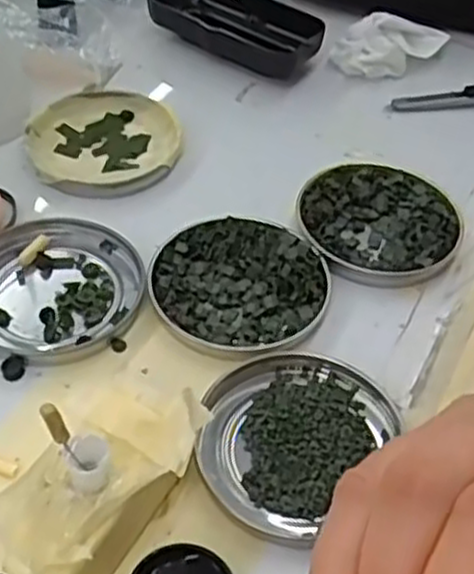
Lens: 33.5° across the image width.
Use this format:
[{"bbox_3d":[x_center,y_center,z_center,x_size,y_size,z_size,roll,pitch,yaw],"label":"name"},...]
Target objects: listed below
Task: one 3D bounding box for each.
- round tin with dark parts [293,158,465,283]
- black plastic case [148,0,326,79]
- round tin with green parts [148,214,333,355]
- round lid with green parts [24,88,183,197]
[{"bbox_3d":[0.069,-0.032,0.385,0.076,0.011,0.076,2,47,-2],"label":"round tin with dark parts"},{"bbox_3d":[-0.004,-0.162,0.490,0.110,0.024,0.055,33,54,24],"label":"black plastic case"},{"bbox_3d":[0.001,-0.002,0.351,0.077,0.009,0.075,2,47,-2],"label":"round tin with green parts"},{"bbox_3d":[-0.071,-0.078,0.421,0.078,0.011,0.080,2,47,-2],"label":"round lid with green parts"}]

